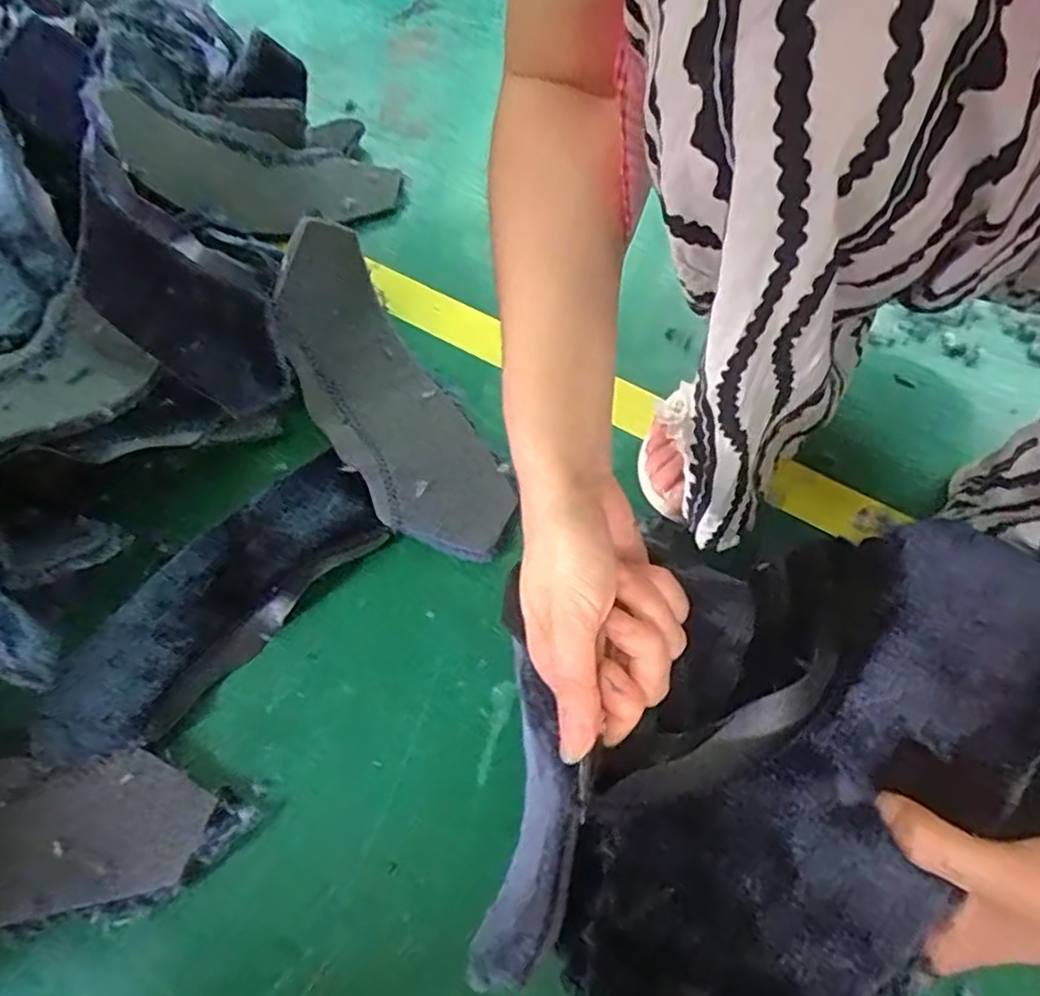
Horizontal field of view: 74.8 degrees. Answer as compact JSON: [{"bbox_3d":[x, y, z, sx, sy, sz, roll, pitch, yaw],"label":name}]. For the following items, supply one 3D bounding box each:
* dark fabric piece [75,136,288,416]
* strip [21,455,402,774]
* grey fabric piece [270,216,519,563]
[{"bbox_3d":[-0.272,-0.163,0.527,0.221,0.032,0.095,42,86,-11],"label":"dark fabric piece"},{"bbox_3d":[-0.223,0.075,0.495,0.099,0.018,0.270,39,70,20],"label":"strip"},{"bbox_3d":[-0.108,-0.078,0.545,0.102,0.083,0.285,-30,80,-14],"label":"grey fabric piece"}]

